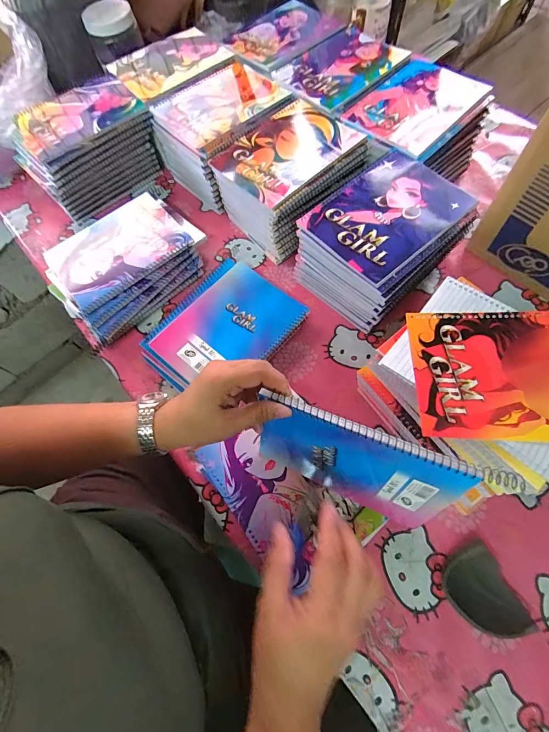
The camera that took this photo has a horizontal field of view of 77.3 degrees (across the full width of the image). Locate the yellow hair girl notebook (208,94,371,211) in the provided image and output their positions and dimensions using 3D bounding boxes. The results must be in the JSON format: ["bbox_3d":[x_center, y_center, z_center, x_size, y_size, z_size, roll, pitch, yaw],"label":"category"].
[{"bbox_3d":[0.021,-0.336,0.529,0.198,0.018,0.161,-40,68,-10],"label":"yellow hair girl notebook"}]

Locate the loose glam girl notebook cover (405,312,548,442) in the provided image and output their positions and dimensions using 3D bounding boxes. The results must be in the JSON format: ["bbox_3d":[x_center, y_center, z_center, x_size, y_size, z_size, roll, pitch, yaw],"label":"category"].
[{"bbox_3d":[0.248,0.006,0.361,0.194,0.010,0.145,1,67,5],"label":"loose glam girl notebook cover"}]

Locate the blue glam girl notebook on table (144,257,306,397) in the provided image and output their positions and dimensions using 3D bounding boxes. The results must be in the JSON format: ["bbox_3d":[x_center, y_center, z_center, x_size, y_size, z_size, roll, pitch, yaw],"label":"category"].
[{"bbox_3d":[-0.079,-0.055,0.521,0.166,0.019,0.215,41,78,16],"label":"blue glam girl notebook on table"}]

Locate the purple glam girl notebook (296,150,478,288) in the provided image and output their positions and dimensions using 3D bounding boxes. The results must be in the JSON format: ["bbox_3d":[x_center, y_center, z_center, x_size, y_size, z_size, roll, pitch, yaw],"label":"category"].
[{"bbox_3d":[0.151,-0.208,0.459,0.192,0.009,0.145,-40,70,-12],"label":"purple glam girl notebook"}]

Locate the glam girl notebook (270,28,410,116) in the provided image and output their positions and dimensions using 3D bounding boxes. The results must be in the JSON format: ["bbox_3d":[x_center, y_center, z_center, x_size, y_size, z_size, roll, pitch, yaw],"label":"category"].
[{"bbox_3d":[0.112,-0.524,0.596,0.193,0.014,0.166,-42,70,-13],"label":"glam girl notebook"}]

